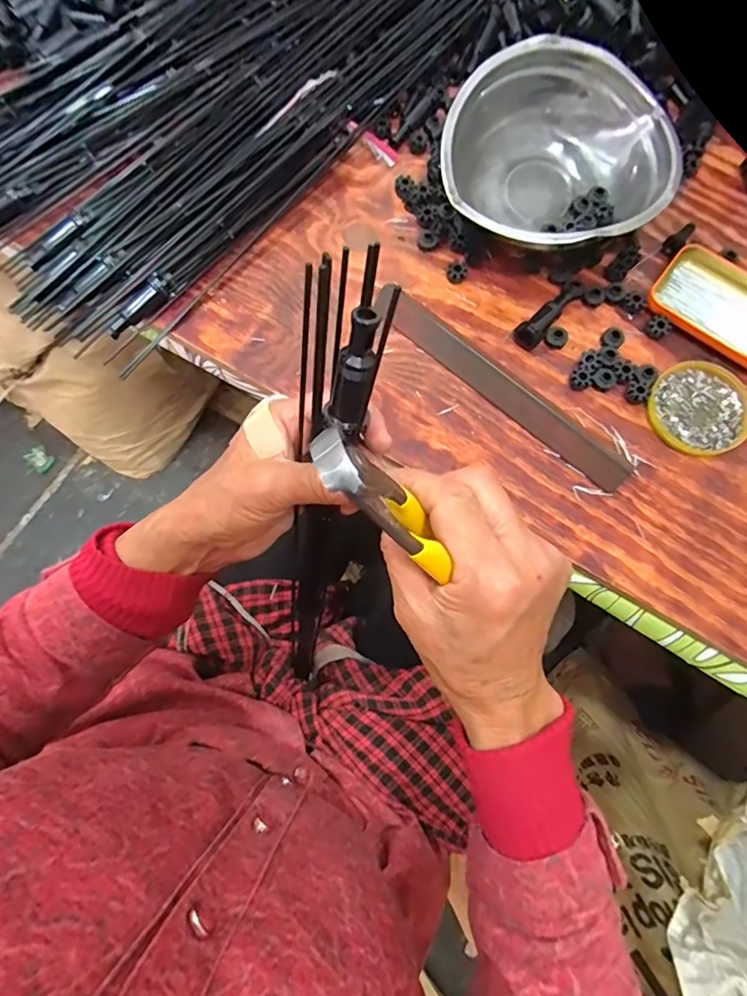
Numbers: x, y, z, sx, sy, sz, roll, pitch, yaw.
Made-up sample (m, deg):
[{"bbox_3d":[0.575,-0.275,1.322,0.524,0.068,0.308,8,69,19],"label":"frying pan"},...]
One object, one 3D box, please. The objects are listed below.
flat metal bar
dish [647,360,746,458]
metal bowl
[{"bbox_3d":[0.106,-0.100,0.451,0.260,0.014,0.032,40,77,11],"label":"flat metal bar"},{"bbox_3d":[0.278,-0.075,0.443,0.081,0.014,0.079,0,73,-1],"label":"dish"},{"bbox_3d":[0.163,-0.295,0.465,0.188,0.088,0.188,0,73,-1],"label":"metal bowl"}]

